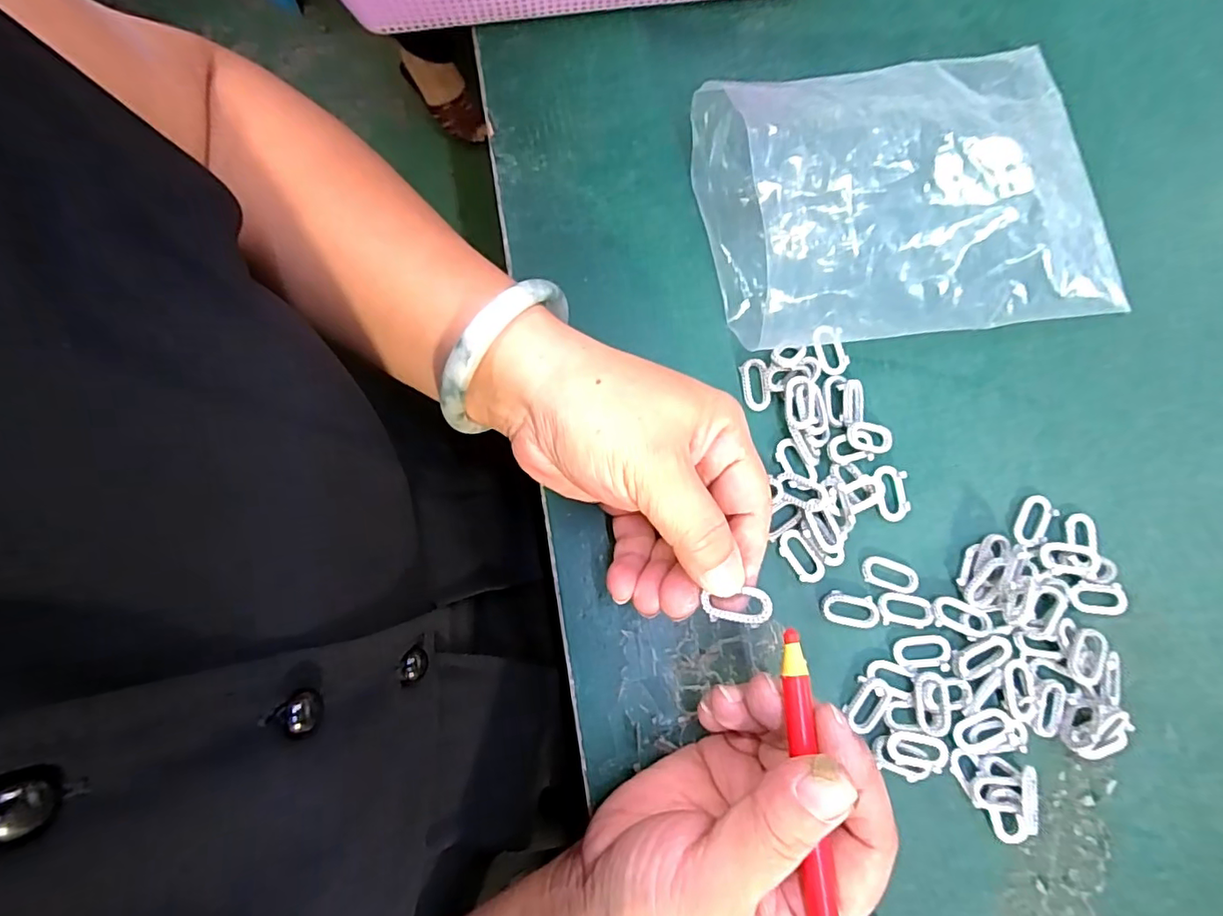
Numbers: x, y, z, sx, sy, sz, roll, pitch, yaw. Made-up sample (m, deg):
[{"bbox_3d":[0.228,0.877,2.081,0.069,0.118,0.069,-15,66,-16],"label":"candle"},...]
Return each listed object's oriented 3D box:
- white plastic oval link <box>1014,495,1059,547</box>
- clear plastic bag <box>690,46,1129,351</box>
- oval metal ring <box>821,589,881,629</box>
[{"bbox_3d":[0.193,0.029,0.257,0.013,0.005,0.026,35,81,5],"label":"white plastic oval link"},{"bbox_3d":[0.141,-0.124,0.258,0.187,0.055,0.133,-11,80,-3],"label":"clear plastic bag"},{"bbox_3d":[0.105,0.067,0.248,0.025,0.004,0.014,11,79,1],"label":"oval metal ring"}]

